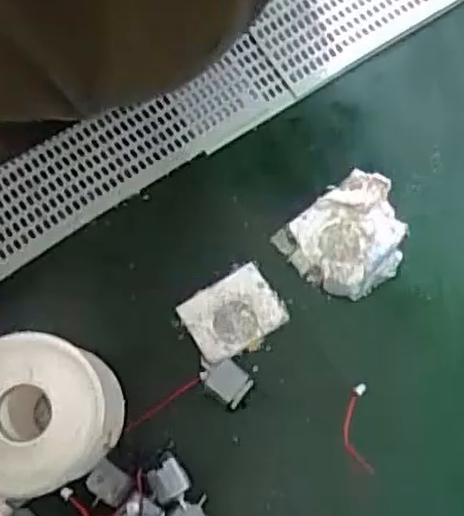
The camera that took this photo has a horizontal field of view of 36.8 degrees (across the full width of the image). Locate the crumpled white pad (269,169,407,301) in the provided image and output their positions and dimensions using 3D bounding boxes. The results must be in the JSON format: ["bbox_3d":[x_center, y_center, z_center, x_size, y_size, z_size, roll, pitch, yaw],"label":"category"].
[{"bbox_3d":[0.062,-0.011,0.362,0.064,0.005,0.053,-40,83,-10],"label":"crumpled white pad"}]

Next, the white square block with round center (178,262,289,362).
[{"bbox_3d":[0.000,0.028,0.352,0.047,0.004,0.037,-31,82,-9],"label":"white square block with round center"}]

